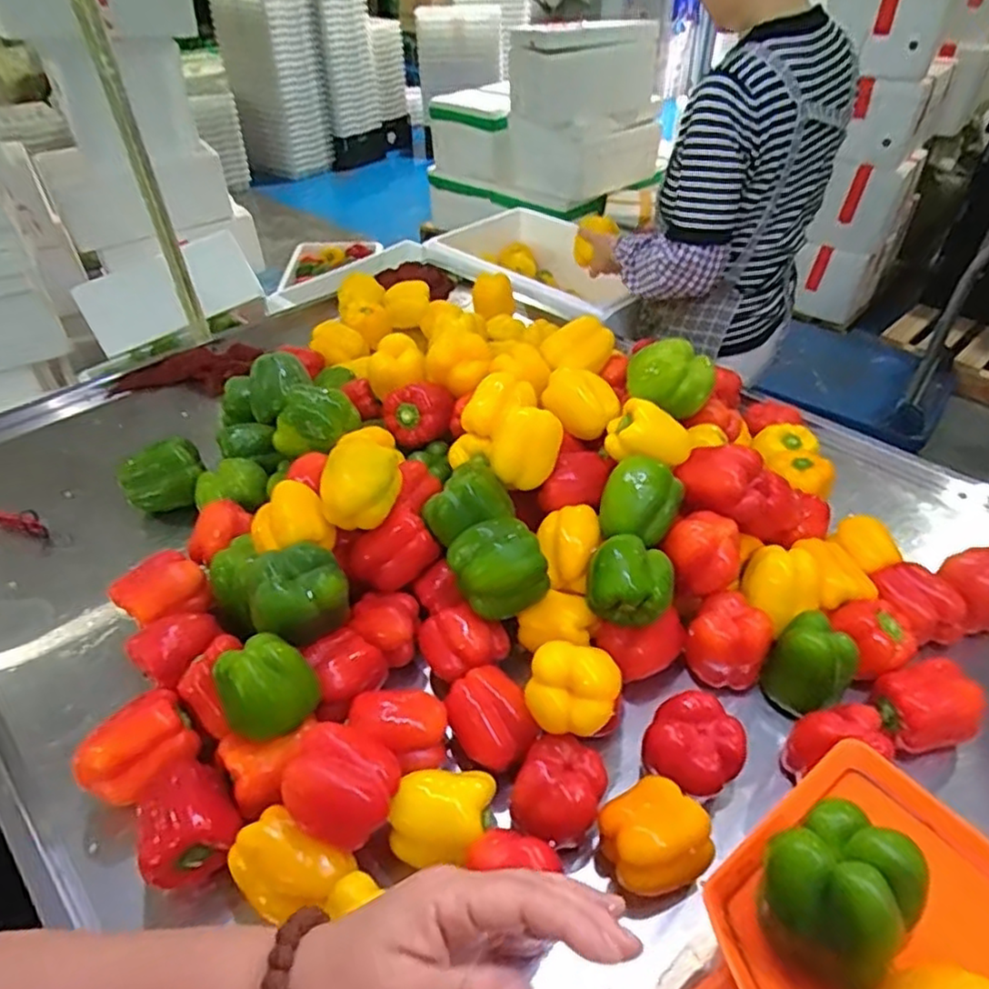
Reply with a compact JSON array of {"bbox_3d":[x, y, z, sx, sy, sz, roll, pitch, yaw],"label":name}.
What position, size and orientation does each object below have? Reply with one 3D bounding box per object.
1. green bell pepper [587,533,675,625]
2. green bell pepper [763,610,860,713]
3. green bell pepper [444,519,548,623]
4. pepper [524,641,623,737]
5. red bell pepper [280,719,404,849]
[{"bbox_3d":[0.133,0.085,0.665,0.081,0.070,0.072,-1,41,0],"label":"green bell pepper"},{"bbox_3d":[0.306,0.166,0.653,0.068,0.075,0.062,0,41,0],"label":"green bell pepper"},{"bbox_3d":[0.002,0.073,0.684,0.083,0.096,0.085,0,41,0],"label":"green bell pepper"},{"bbox_3d":[0.070,0.171,0.583,0.085,0.069,0.068,9,42,11],"label":"pepper"},{"bbox_3d":[-0.123,0.228,0.535,0.087,0.065,0.078,15,44,17],"label":"red bell pepper"}]

